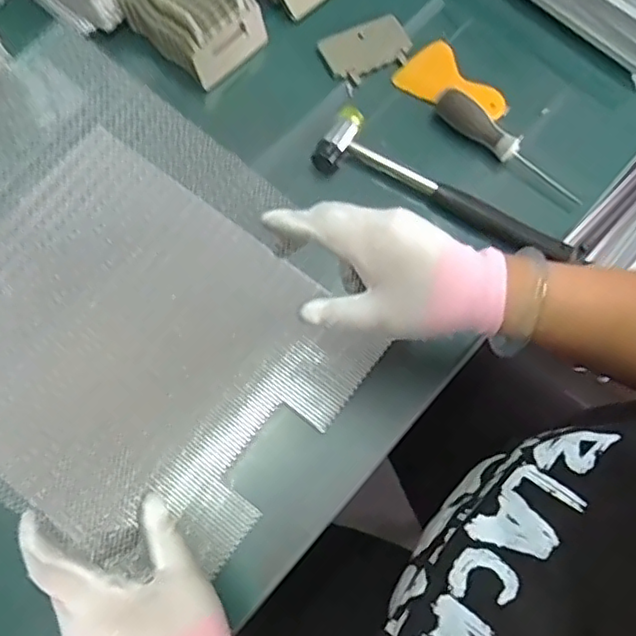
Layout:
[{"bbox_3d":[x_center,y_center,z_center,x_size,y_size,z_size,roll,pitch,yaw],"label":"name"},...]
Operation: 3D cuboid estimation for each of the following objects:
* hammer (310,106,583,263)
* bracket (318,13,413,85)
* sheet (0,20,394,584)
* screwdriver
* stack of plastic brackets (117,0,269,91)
[{"bbox_3d":[0.114,-0.113,0.556,0.240,0.031,0.060,25,72,7],"label":"hammer"},{"bbox_3d":[0.049,-0.265,0.611,0.082,0.010,0.052,-28,91,-5],"label":"bracket"},{"bbox_3d":[-0.136,-0.012,0.413,0.324,0.034,0.260,39,69,-6],"label":"sheet"},{"bbox_3d":[0.165,-0.163,0.568,0.137,0.024,0.021,40,75,11],"label":"screwdriver"},{"bbox_3d":[-0.118,-0.289,0.588,0.121,0.049,0.090,40,74,11],"label":"stack of plastic brackets"}]

